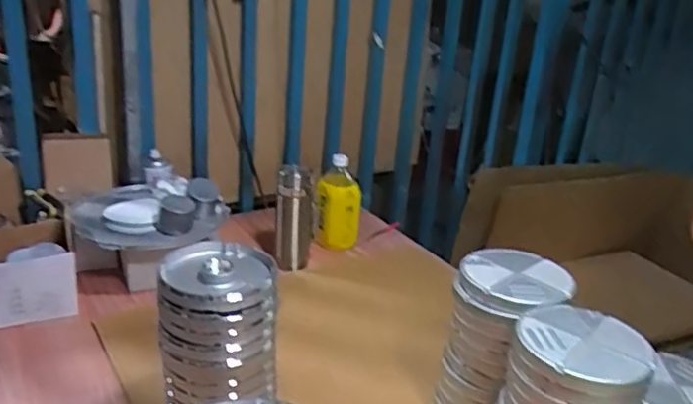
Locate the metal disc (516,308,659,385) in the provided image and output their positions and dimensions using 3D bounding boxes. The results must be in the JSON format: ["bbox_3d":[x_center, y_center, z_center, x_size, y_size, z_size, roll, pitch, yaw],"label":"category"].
[{"bbox_3d":[0.247,0.145,0.654,0.129,0.014,0.129,5,22,2],"label":"metal disc"}]

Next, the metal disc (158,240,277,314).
[{"bbox_3d":[-0.153,0.083,0.746,0.126,0.019,0.147,-2,23,-14],"label":"metal disc"}]

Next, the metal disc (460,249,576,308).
[{"bbox_3d":[0.216,0.093,0.785,0.129,0.011,0.129,4,22,-1],"label":"metal disc"}]

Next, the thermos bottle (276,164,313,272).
[{"bbox_3d":[-0.102,0.033,1.226,0.073,0.196,0.064,1,22,-9],"label":"thermos bottle"}]

